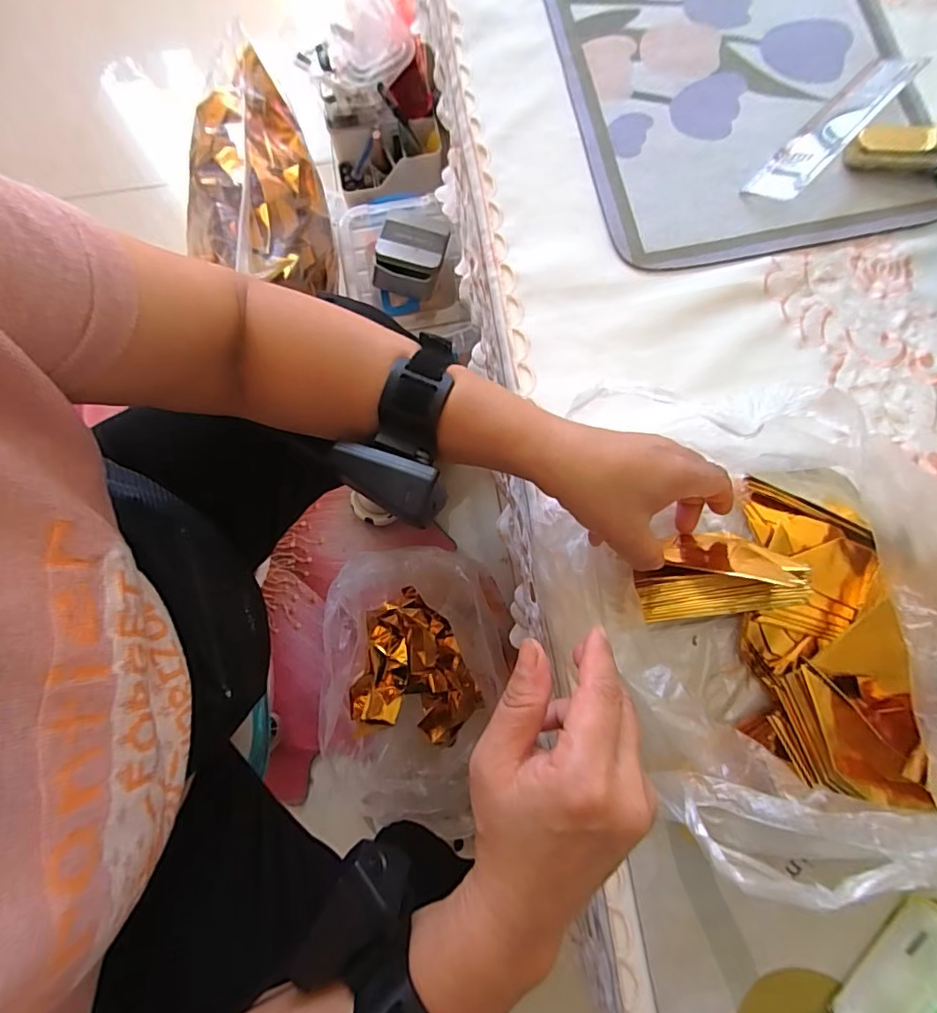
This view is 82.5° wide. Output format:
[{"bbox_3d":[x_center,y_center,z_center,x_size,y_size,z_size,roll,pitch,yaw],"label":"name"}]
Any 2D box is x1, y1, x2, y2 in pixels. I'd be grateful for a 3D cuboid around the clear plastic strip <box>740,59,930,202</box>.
[{"bbox_3d":[0.296,-0.306,0.433,0.174,0.018,0.038,-44,81,-8],"label":"clear plastic strip"}]

